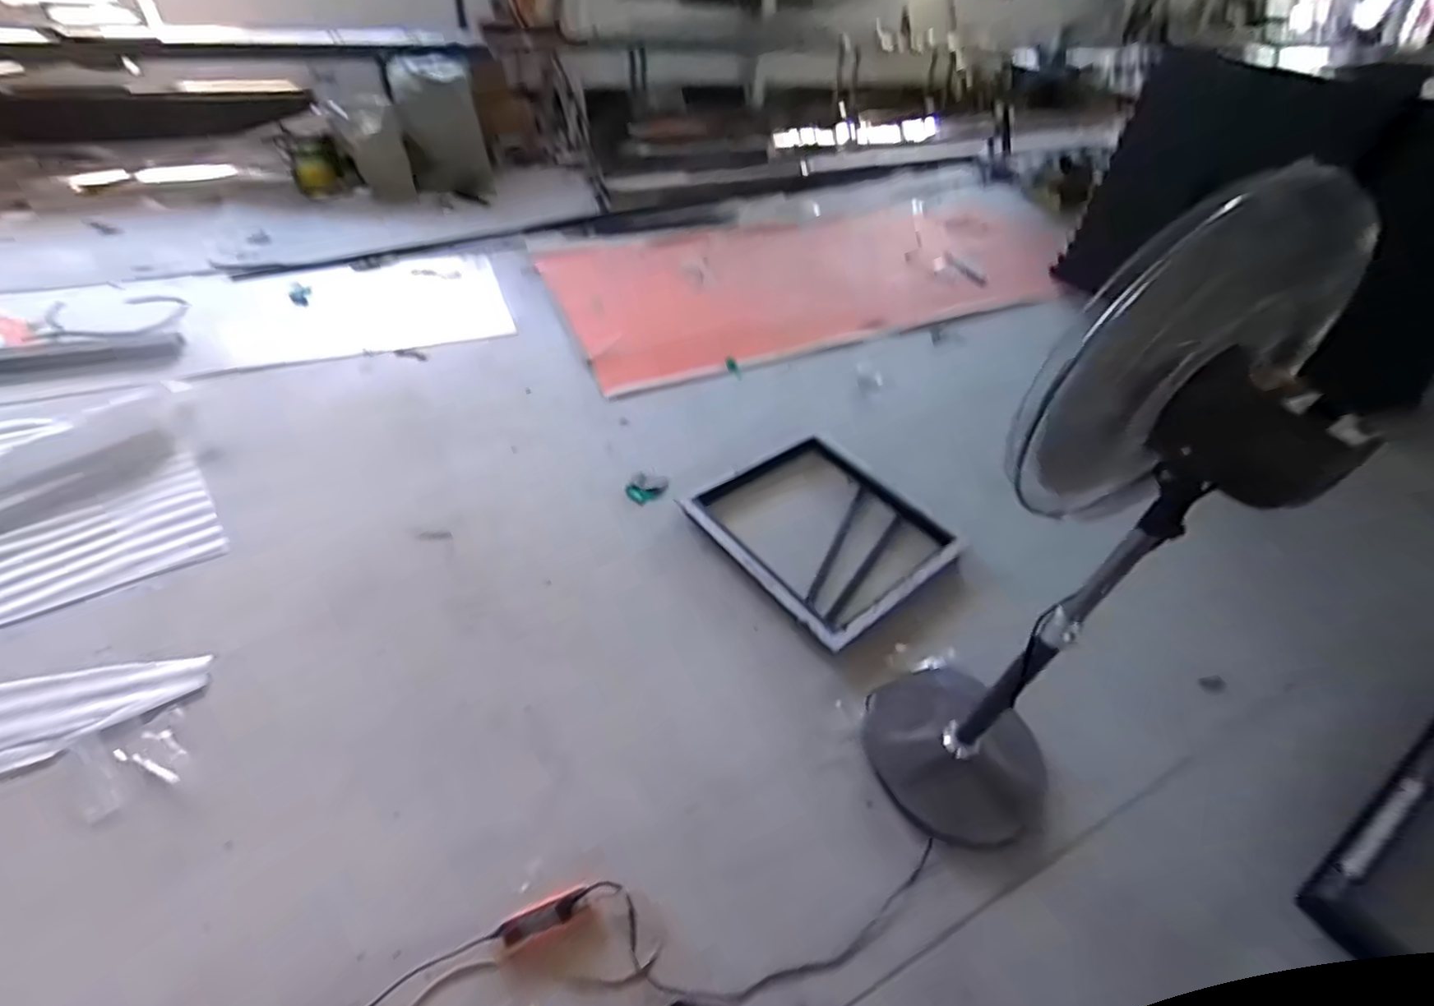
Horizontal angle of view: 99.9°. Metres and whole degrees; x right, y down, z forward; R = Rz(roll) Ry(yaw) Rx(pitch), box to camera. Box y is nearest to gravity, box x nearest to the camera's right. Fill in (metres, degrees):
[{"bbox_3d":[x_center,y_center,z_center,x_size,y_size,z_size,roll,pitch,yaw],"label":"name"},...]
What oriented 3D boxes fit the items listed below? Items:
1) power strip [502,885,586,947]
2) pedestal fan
[{"bbox_3d":[-0.341,0.823,1.201,0.166,0.025,0.047,-17,51,-21],"label":"power strip"},{"bbox_3d":[0.645,0.171,1.103,0.395,1.214,0.382,-27,55,-28],"label":"pedestal fan"}]

